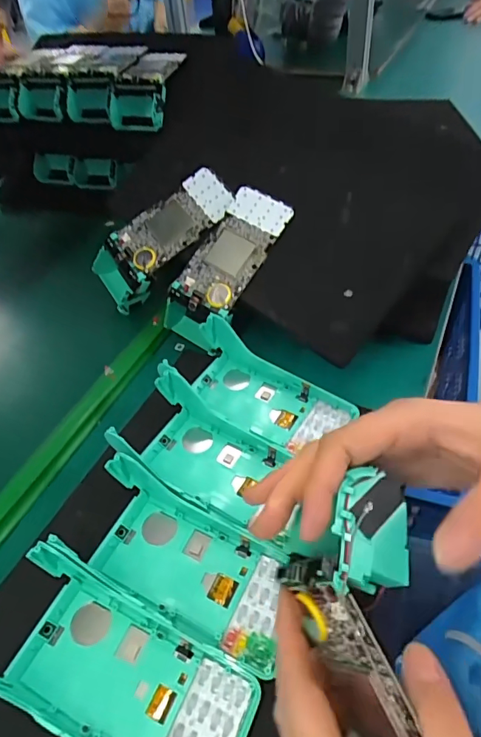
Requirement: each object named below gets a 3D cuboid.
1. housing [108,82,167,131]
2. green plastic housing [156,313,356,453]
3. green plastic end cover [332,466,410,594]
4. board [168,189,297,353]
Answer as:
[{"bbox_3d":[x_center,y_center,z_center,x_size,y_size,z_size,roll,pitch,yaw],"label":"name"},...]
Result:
[{"bbox_3d":[-0.134,-0.343,0.594,0.075,0.050,0.028,1,48,7],"label":"housing"},{"bbox_3d":[0.019,0.020,0.409,0.165,0.049,0.087,18,52,21],"label":"green plastic housing"},{"bbox_3d":[0.061,0.080,0.218,0.036,0.018,0.056,20,55,-8],"label":"green plastic end cover"},{"bbox_3d":[-0.014,-0.102,0.465,0.070,0.049,0.169,39,96,34],"label":"board"}]

